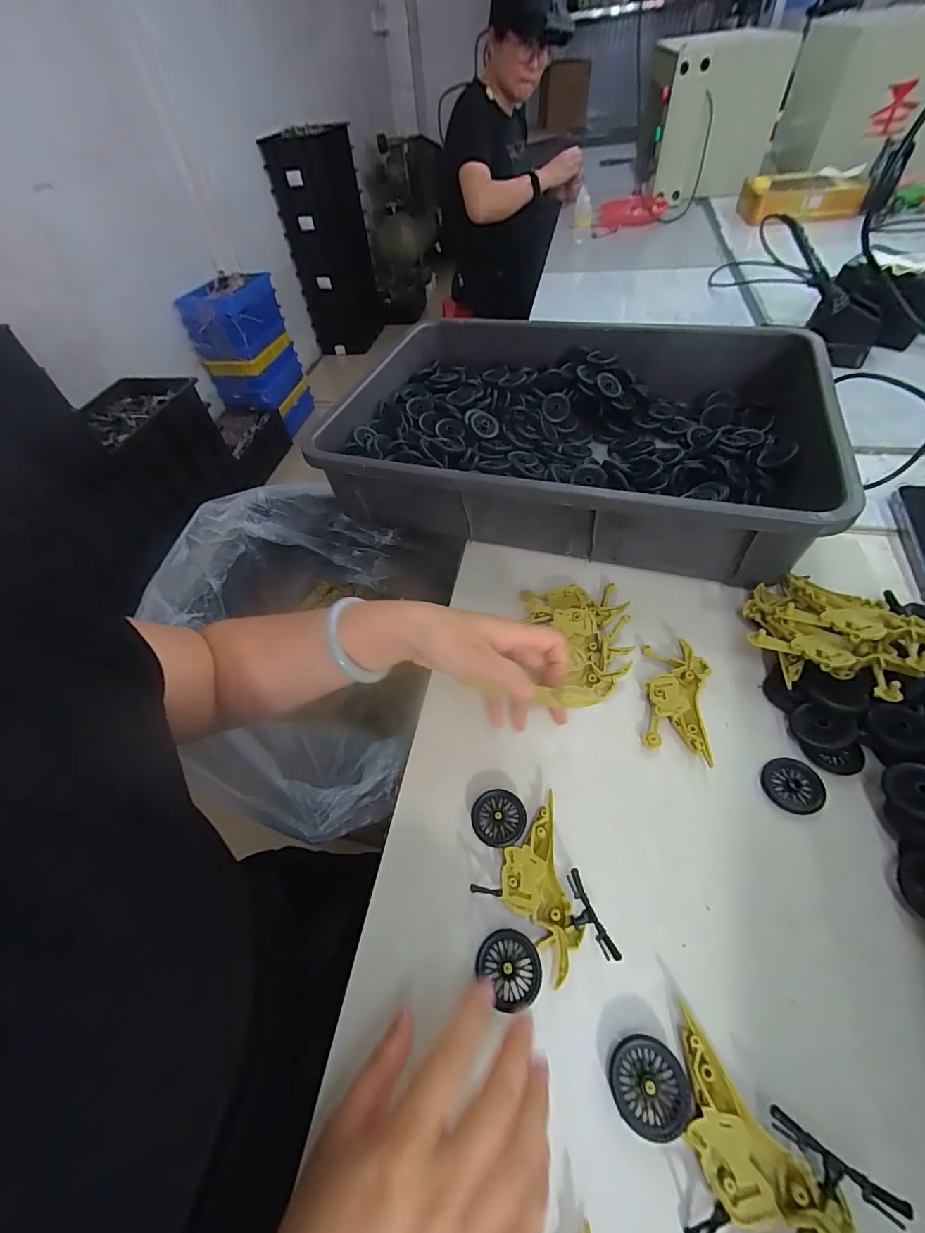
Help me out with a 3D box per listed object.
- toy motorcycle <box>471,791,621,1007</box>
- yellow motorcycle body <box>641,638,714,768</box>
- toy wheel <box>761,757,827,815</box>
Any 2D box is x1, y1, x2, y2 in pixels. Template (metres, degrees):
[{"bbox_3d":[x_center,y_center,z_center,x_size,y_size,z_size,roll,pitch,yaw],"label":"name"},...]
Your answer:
[{"bbox_3d":[0.045,0.172,0.284,0.075,0.012,0.116,-7,52,1],"label":"toy motorcycle"},{"bbox_3d":[0.171,0.065,0.352,0.046,0.015,0.096,8,53,12],"label":"yellow motorcycle body"},{"bbox_3d":[0.235,0.121,0.313,0.038,0.005,0.037,-2,52,4],"label":"toy wheel"}]

